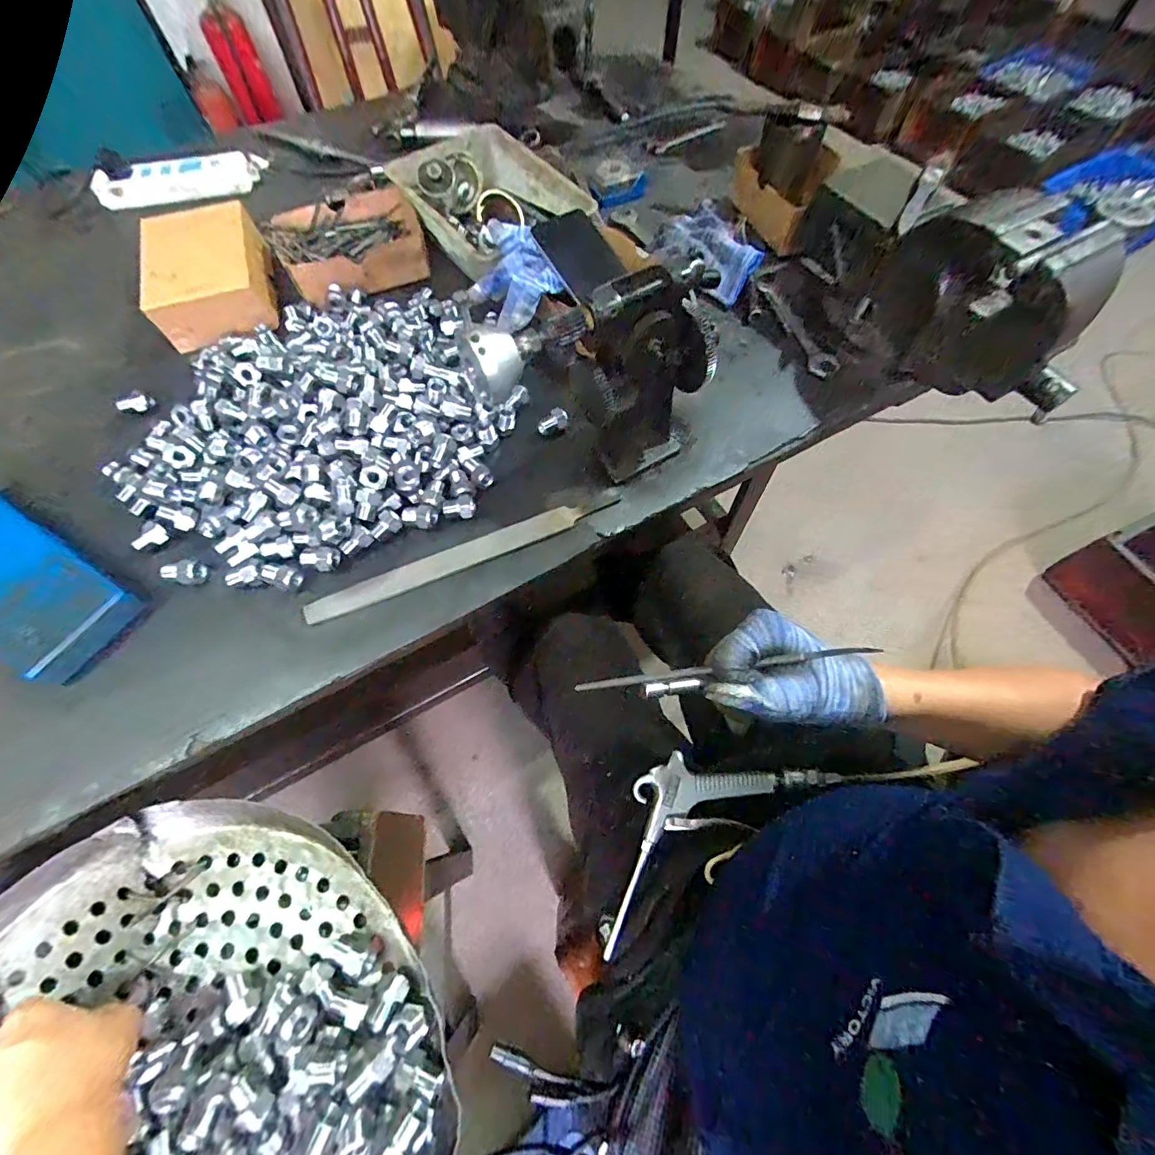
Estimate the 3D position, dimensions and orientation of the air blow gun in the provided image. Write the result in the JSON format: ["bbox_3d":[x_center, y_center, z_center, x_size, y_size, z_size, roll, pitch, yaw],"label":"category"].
[{"bbox_3d":[0.104,0.211,0.436,0.242,0.043,0.098,-28,67,-14],"label":"air blow gun"}]

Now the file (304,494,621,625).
[{"bbox_3d":[-0.100,-0.021,0.447,0.286,0.010,0.027,-23,66,-11],"label":"file"}]

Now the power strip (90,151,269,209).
[{"bbox_3d":[-0.572,-0.571,0.700,0.226,0.029,0.061,-12,64,-6],"label":"power strip"}]

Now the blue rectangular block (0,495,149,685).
[{"bbox_3d":[-0.494,-0.001,0.427,0.243,0.028,0.090,29,67,13],"label":"blue rectangular block"}]

